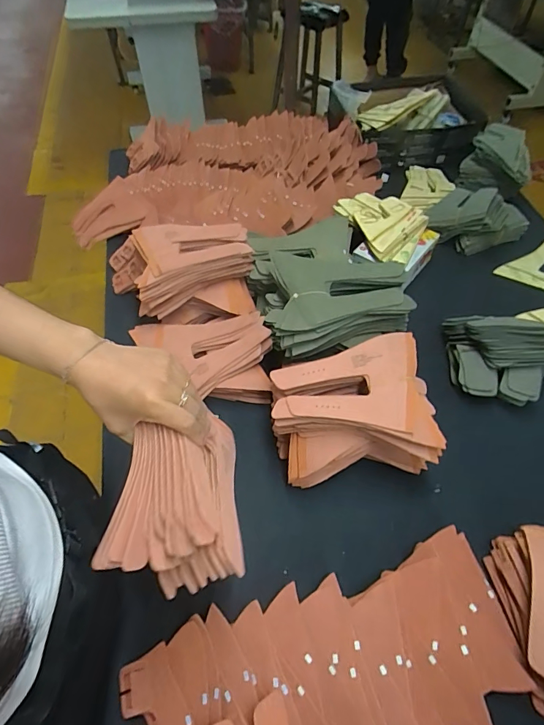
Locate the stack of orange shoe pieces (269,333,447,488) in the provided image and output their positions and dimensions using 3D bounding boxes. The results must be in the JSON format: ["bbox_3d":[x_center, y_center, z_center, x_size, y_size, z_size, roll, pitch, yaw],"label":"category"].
[{"bbox_3d":[0.111,0.078,0.563,0.221,0.131,0.168,-12,58,-8],"label":"stack of orange shoe pieces"}]

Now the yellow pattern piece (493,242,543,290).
[{"bbox_3d":[0.568,-0.216,0.856,0.150,0.010,0.152,25,68,10],"label":"yellow pattern piece"}]

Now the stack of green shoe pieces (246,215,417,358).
[{"bbox_3d":[0.076,-0.147,0.665,0.212,0.109,0.302,-13,58,-9],"label":"stack of green shoe pieces"}]

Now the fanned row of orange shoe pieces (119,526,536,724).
[{"bbox_3d":[0.059,0.330,0.438,0.436,0.061,0.169,-12,58,-8],"label":"fanned row of orange shoe pieces"}]

